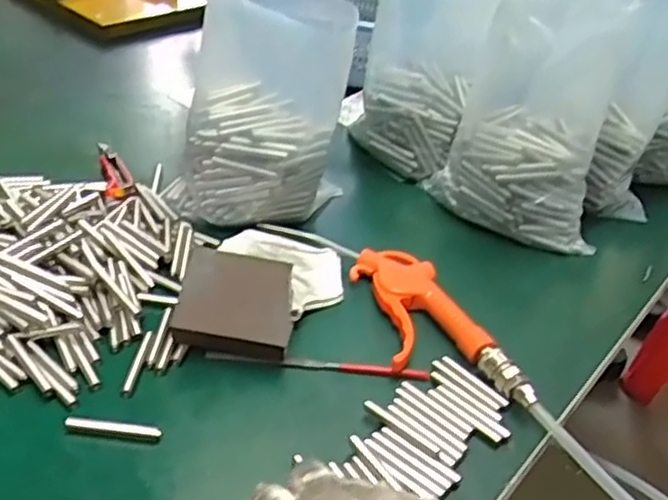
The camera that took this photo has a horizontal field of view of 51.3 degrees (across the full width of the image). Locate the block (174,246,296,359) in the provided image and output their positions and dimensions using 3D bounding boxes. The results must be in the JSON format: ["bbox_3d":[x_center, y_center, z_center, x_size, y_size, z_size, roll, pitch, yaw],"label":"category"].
[{"bbox_3d":[-0.070,0.038,0.510,0.081,0.022,0.072,10,60,-4],"label":"block"}]

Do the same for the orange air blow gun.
[{"bbox_3d":[0.071,0.053,0.532,0.078,0.019,0.179,-4,36,-18],"label":"orange air blow gun"}]

